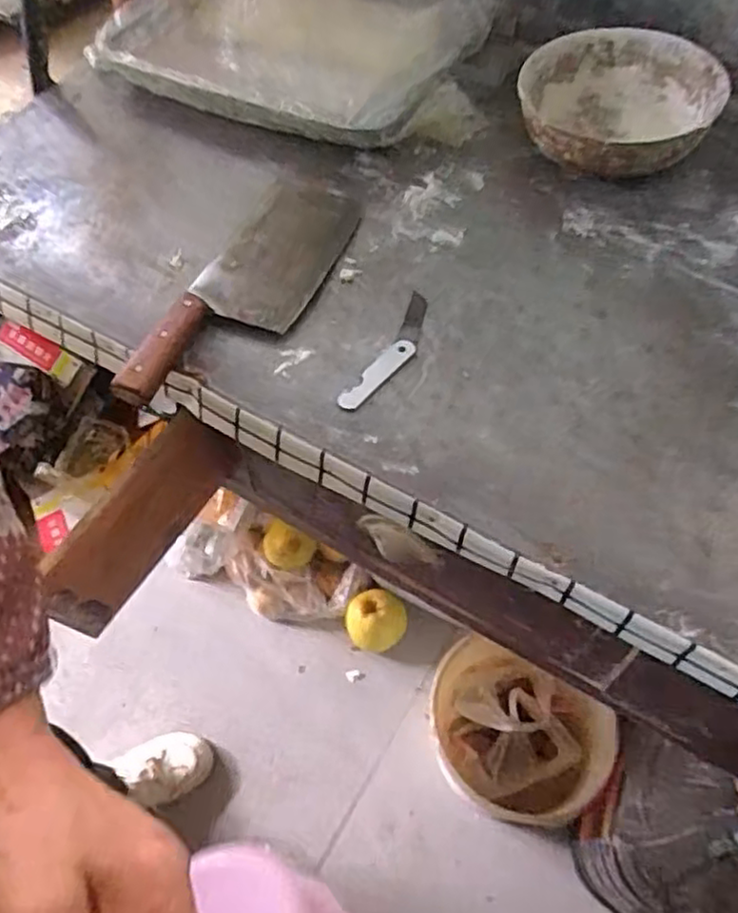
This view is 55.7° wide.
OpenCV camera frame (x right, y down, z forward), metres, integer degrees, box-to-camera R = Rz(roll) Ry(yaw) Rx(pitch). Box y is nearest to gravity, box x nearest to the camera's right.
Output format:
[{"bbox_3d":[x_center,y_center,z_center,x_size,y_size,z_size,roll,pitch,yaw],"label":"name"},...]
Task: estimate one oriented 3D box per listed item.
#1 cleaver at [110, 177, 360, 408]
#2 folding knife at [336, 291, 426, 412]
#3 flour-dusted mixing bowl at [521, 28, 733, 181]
[{"bbox_3d":[-0.104,-0.160,0.629,0.114,0.023,0.295,23,62,16],"label":"cleaver"},{"bbox_3d":[0.020,-0.089,0.593,0.030,0.007,0.140,25,63,17],"label":"folding knife"},{"bbox_3d":[0.246,-0.355,0.715,0.192,0.063,0.190,-1,58,2],"label":"flour-dusted mixing bowl"}]

